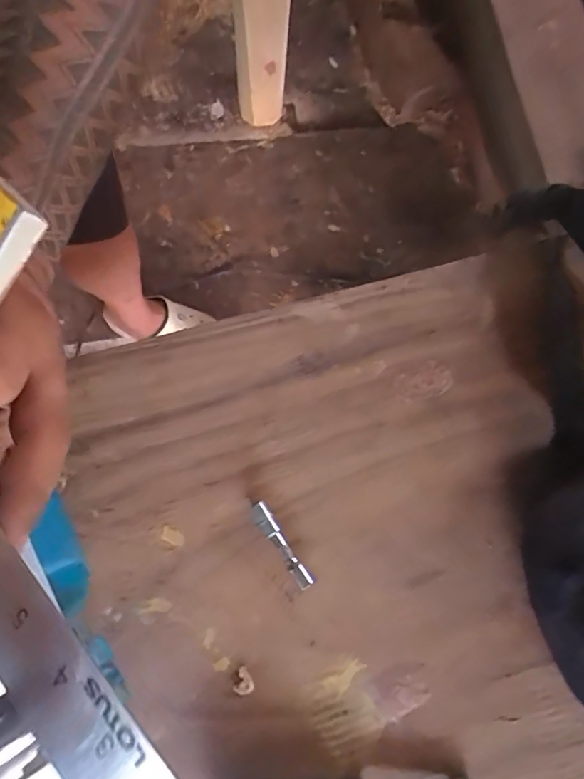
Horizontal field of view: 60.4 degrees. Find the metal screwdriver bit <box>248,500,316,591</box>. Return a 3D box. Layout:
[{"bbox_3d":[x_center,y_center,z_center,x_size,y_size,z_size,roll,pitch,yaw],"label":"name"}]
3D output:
[{"bbox_3d":[-0.007,0.102,0.327,0.012,0.014,0.061,-33,79,-12],"label":"metal screwdriver bit"}]

